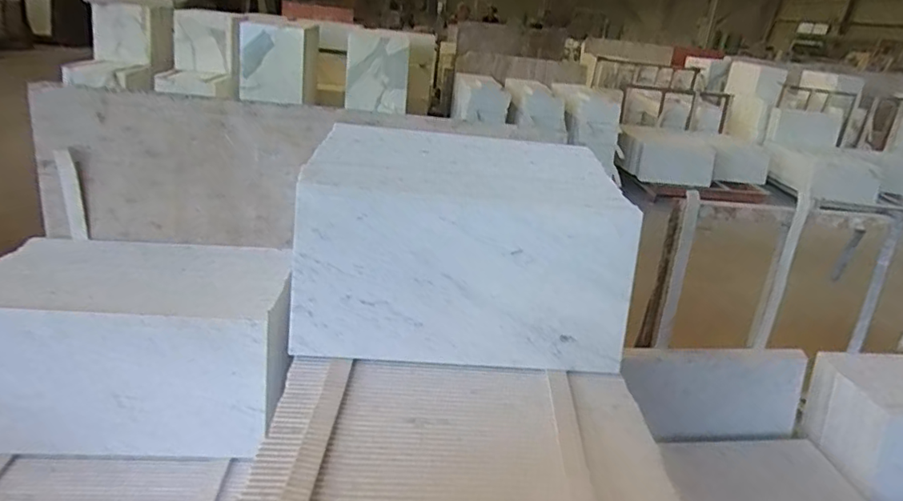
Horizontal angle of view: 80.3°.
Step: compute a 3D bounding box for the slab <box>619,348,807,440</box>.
[{"bbox_3d":[0.819,0.444,1.664,0.544,0.274,0.040,-1,-5,5],"label":"slab"}]

